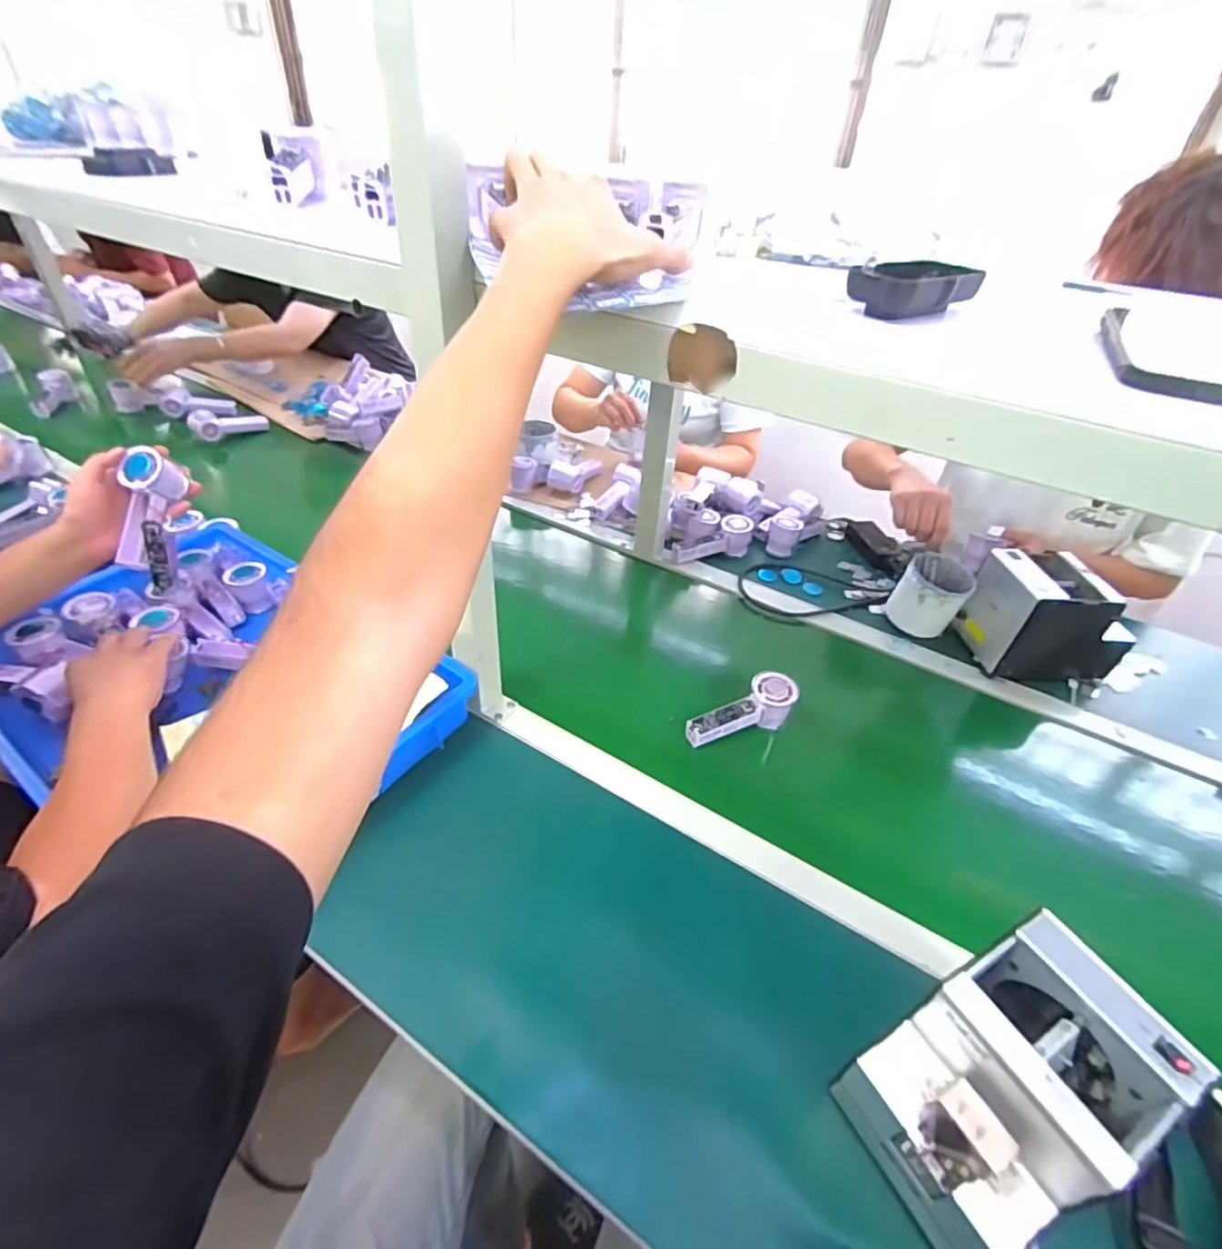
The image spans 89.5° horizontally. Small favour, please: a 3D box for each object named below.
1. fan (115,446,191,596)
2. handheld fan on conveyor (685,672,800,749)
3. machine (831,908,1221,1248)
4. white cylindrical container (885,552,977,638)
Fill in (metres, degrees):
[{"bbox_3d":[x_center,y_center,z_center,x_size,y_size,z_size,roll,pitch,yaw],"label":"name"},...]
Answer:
[{"bbox_3d":[-0.589,-0.130,0.800,0.049,0.182,0.076,7,6,2],"label":"fan"},{"bbox_3d":[0.165,0.116,0.789,0.150,0.052,0.049,-22,44,-11],"label":"handheld fan on conveyor"},{"bbox_3d":[0.278,0.333,0.443,0.168,0.147,0.118,-15,43,-24],"label":"machine"},{"bbox_3d":[0.501,-0.047,0.967,0.097,0.104,0.102,3,39,-3],"label":"white cylindrical container"}]

